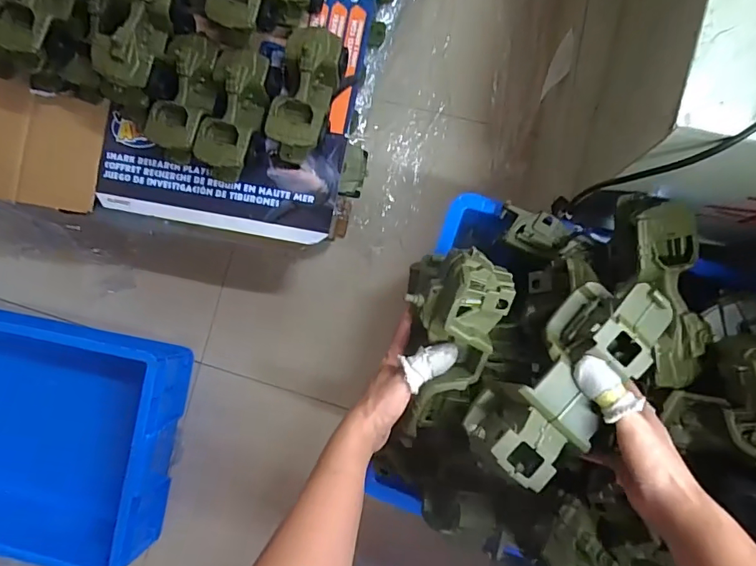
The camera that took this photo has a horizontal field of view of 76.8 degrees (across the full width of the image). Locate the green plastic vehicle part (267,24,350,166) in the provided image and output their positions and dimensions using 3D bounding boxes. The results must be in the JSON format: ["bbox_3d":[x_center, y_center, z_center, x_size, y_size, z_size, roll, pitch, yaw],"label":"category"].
[{"bbox_3d":[-0.107,-0.270,0.691,0.075,0.069,0.181,16,89,9],"label":"green plastic vehicle part"}]

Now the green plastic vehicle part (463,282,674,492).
[{"bbox_3d":[0.157,0.076,0.386,0.081,0.057,0.177,40,87,8],"label":"green plastic vehicle part"}]

